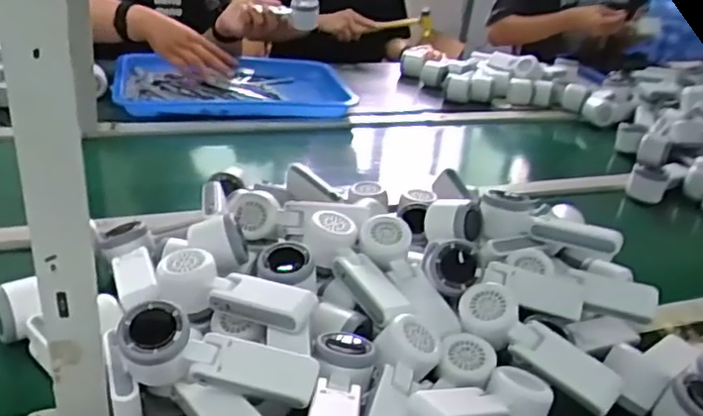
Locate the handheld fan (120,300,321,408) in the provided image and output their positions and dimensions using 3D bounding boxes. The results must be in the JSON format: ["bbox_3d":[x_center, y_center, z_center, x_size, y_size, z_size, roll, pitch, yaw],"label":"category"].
[{"bbox_3d":[-0.111,0.126,0.550,0.166,0.058,0.051,9,28,3],"label":"handheld fan"}]

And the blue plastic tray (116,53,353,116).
[{"bbox_3d":[-0.244,-0.253,1.384,0.482,0.048,0.334,1,29,-11],"label":"blue plastic tray"}]

